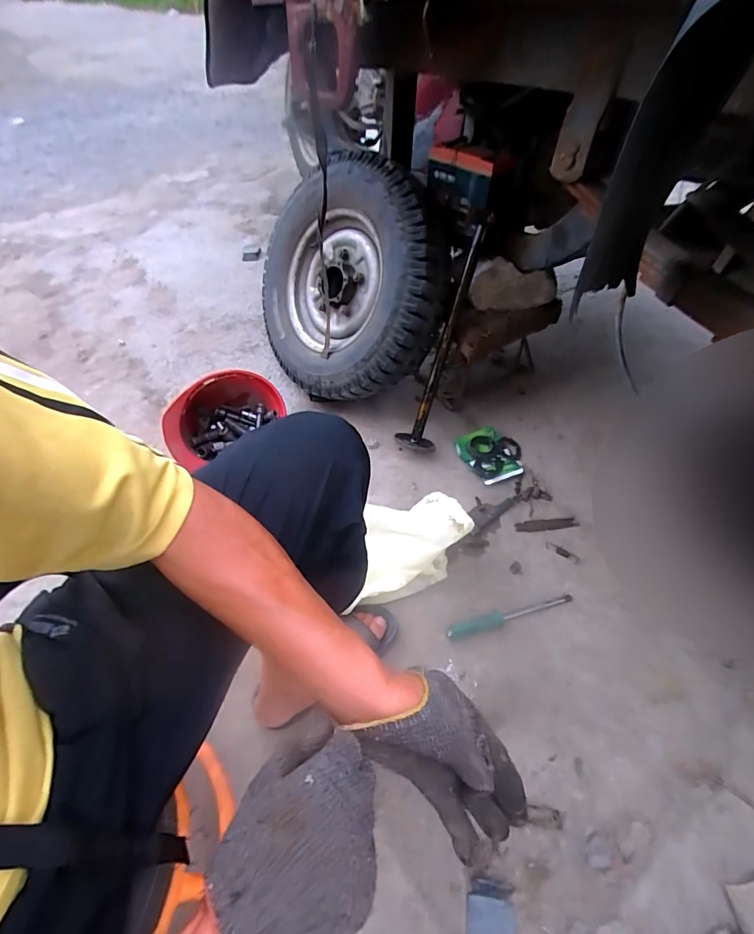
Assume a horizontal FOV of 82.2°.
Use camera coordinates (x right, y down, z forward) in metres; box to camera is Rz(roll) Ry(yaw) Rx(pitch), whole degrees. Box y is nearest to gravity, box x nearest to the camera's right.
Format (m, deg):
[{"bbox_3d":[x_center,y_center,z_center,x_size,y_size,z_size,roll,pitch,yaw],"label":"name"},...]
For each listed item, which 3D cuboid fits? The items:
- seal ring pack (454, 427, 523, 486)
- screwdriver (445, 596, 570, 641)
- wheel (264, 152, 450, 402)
[{"bbox_3d":[0.280,-0.037,1.053,0.138,0.031,0.154,-24,53,-16],"label":"seal ring pack"},{"bbox_3d":[0.251,0.278,0.807,0.252,0.027,0.024,-14,51,-8],"label":"screwdriver"},{"bbox_3d":[-0.078,-0.439,1.071,0.129,0.528,0.522,-3,72,-51],"label":"wheel"}]

